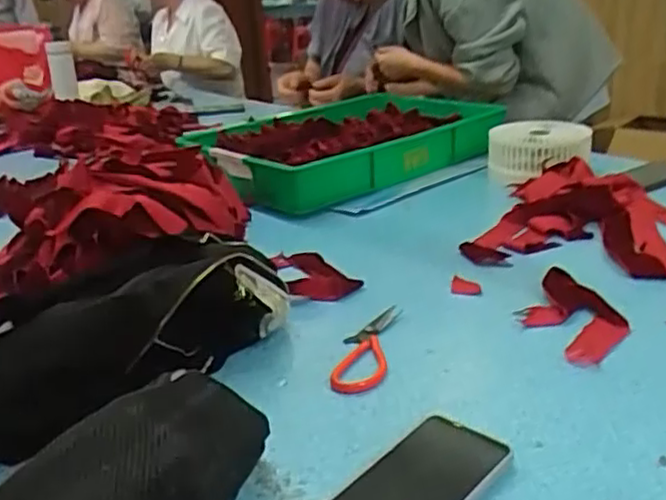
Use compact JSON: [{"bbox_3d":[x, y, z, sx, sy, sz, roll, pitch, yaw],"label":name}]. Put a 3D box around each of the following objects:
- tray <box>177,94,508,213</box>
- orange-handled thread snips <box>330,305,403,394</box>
[{"bbox_3d":[0.020,-0.200,1.314,0.555,0.092,0.403,-19,26,-30],"label":"tray"},{"bbox_3d":[0.034,0.095,0.691,0.048,0.010,0.148,1,23,13],"label":"orange-handled thread snips"}]

